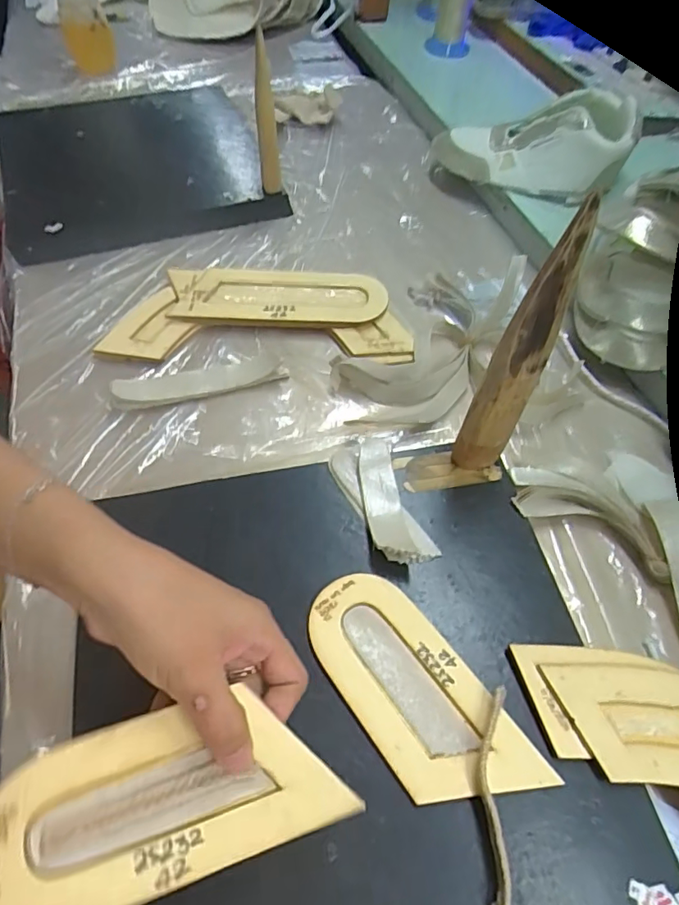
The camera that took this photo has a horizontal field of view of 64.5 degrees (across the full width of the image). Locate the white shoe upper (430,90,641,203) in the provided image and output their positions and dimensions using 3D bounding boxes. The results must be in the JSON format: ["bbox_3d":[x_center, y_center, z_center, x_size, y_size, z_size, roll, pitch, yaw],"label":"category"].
[{"bbox_3d":[0.215,-0.353,0.628,0.226,0.083,0.088,16,55,28],"label":"white shoe upper"}]

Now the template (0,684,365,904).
[{"bbox_3d":[-0.079,0.157,0.244,0.154,0.004,0.069,-15,67,-13],"label":"template"}]

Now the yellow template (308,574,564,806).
[{"bbox_3d":[0.042,0.139,0.315,0.069,0.006,0.149,-31,62,-21],"label":"yellow template"}]

